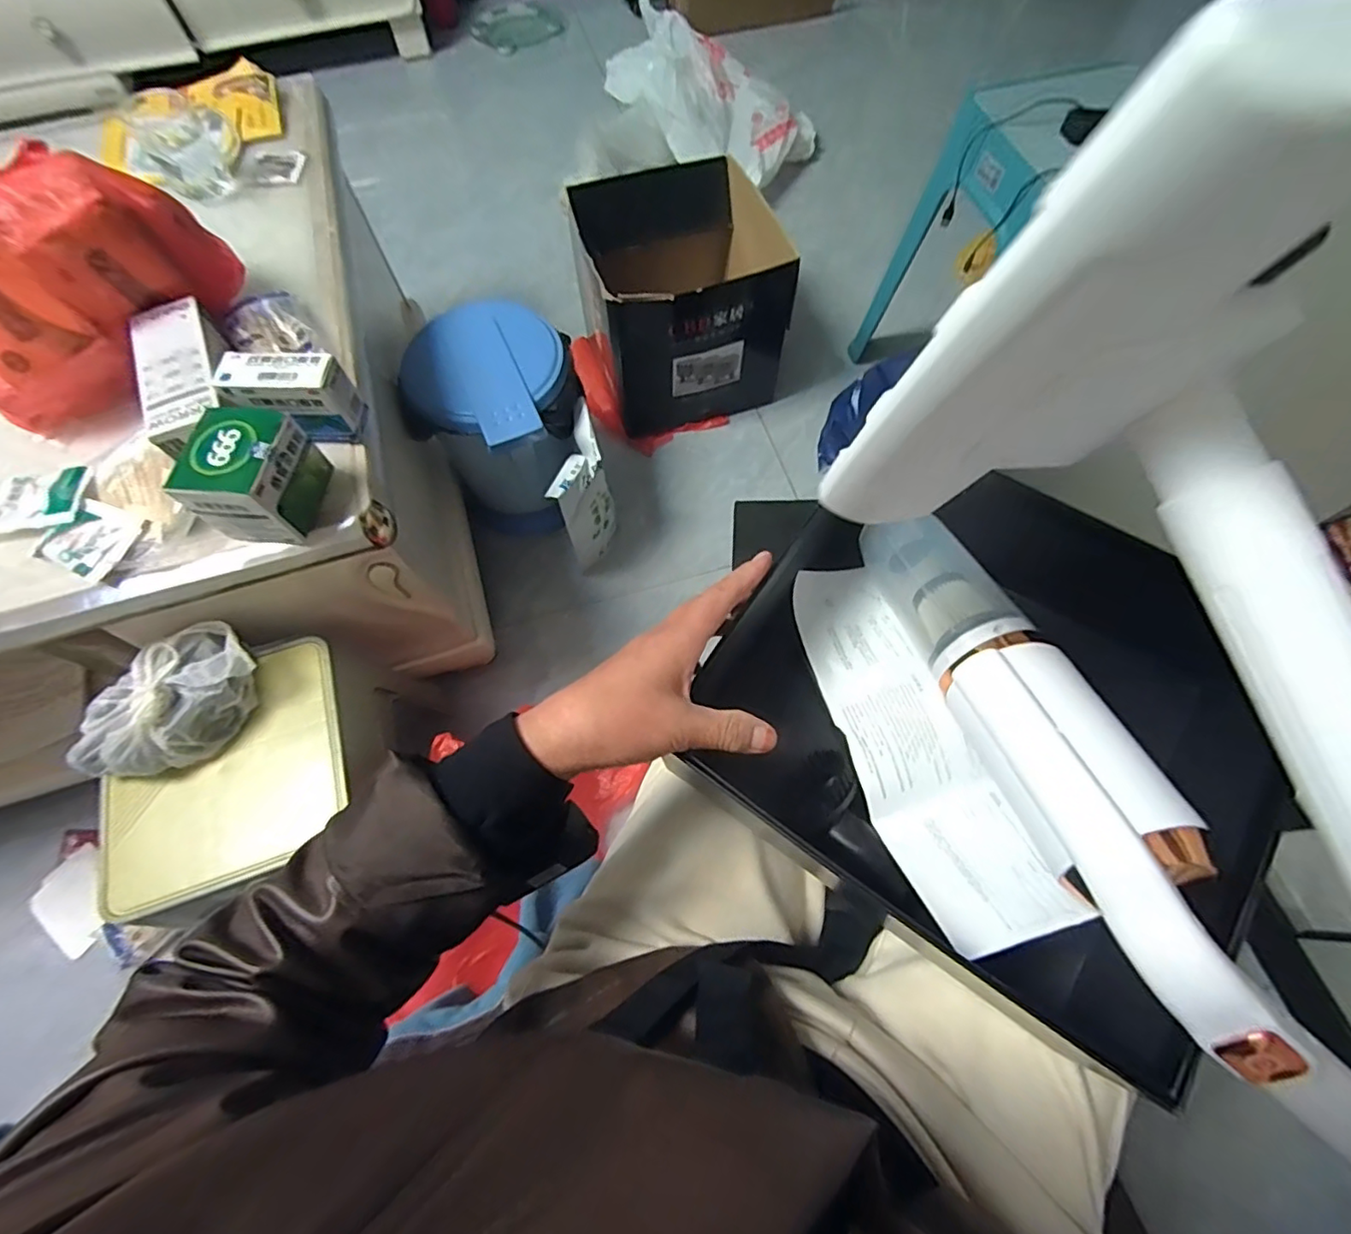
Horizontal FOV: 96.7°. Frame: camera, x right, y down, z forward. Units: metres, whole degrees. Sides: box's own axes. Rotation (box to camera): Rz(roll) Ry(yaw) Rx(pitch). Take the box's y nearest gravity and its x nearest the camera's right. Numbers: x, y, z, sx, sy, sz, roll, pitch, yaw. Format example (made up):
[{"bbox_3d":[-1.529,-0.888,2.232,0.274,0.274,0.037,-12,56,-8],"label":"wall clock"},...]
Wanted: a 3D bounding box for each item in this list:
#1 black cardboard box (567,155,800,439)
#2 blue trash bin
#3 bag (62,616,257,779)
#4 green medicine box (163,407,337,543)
[{"bbox_3d":[0.011,-0.591,1.103,0.321,0.269,0.352,-15,67,-6],"label":"black cardboard box"},{"bbox_3d":[-0.270,-0.297,0.951,0.237,0.258,0.240,0,66,1],"label":"blue trash bin"},{"bbox_3d":[-0.504,0.091,0.599,0.176,0.061,0.106,-40,71,-15],"label":"bag"},{"bbox_3d":[-0.369,-0.124,0.528,0.080,0.078,0.092,9,67,5],"label":"green medicine box"}]

